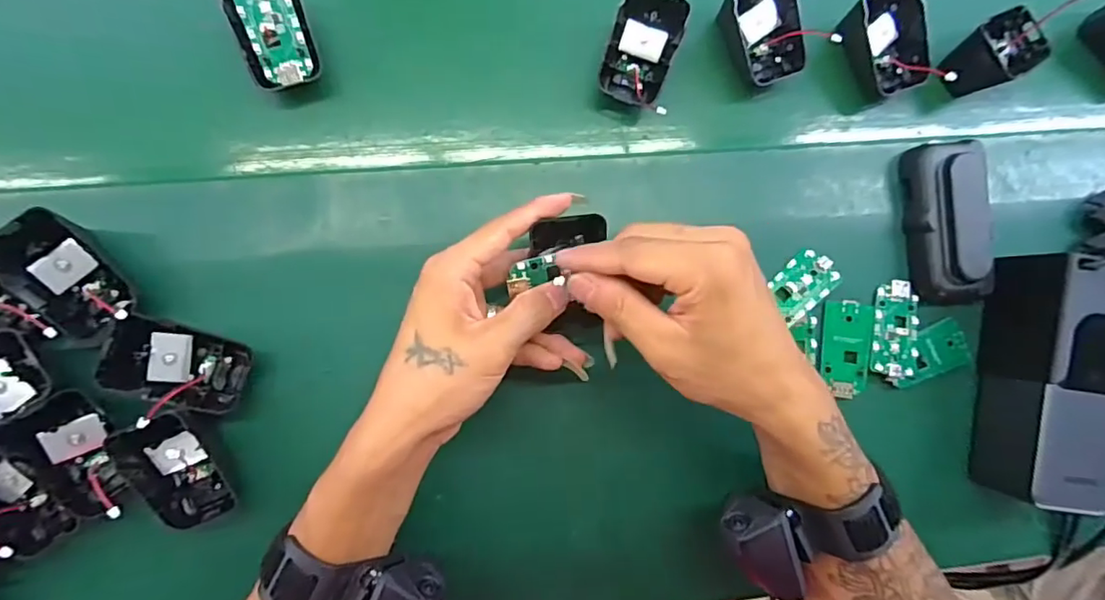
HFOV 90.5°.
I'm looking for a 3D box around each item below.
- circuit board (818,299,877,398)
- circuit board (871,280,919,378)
[{"bbox_3d":[0.198,0.033,0.368,0.033,0.006,0.063,6,84,-4],"label":"circuit board"},{"bbox_3d":[0.234,0.019,0.369,0.032,0.004,0.063,7,83,-4],"label":"circuit board"}]

